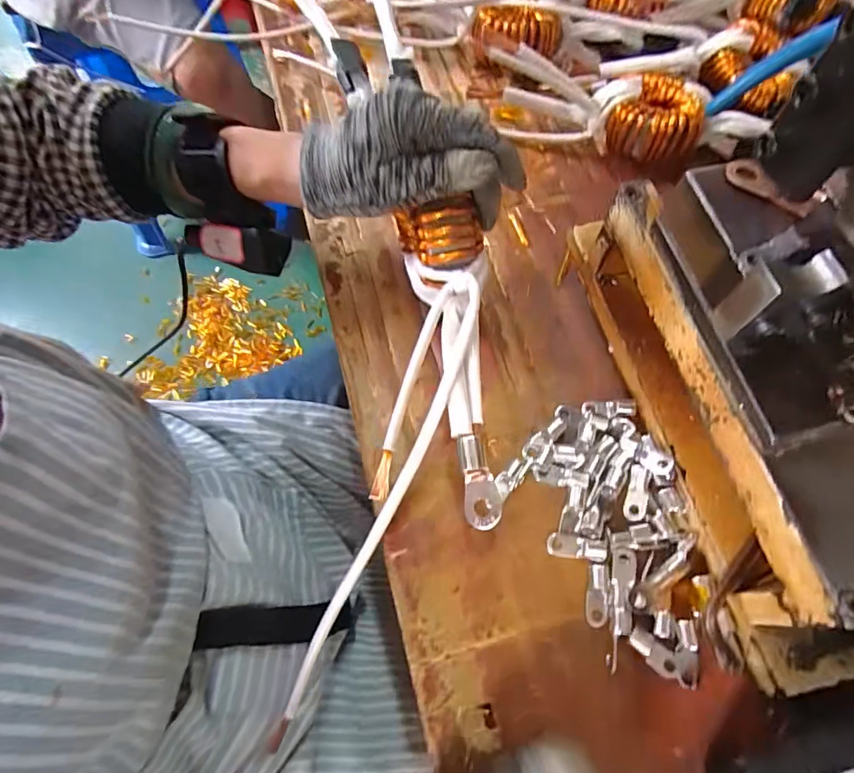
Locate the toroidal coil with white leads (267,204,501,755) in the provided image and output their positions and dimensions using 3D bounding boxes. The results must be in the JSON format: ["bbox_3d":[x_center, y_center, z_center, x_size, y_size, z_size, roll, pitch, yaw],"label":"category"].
[{"bbox_3d":[0.000,0.040,0.280,0.086,0.051,0.291,11,88,8],"label":"toroidal coil with white leads"}]

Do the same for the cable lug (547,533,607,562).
[{"bbox_3d":[0.087,0.094,0.282,0.033,0.004,0.012,3,65,22],"label":"cable lug"}]

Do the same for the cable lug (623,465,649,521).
[{"bbox_3d":[0.126,0.064,0.291,0.012,0.004,0.032,10,83,7],"label":"cable lug"}]

